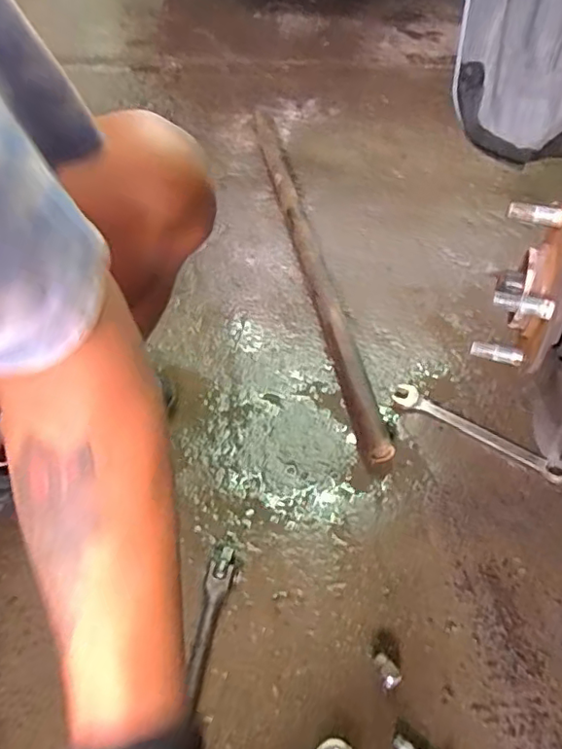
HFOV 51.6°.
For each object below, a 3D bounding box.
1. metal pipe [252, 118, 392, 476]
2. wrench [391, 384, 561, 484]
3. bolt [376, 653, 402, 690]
[{"bbox_3d":[0.037,-0.232,0.991,0.037,0.034,0.886,-8,48,-6],"label":"metal pipe"},{"bbox_3d":[0.246,0.072,0.735,0.227,0.008,0.030,29,54,24],"label":"wrench"},{"bbox_3d":[0.099,0.280,0.549,0.015,0.016,0.028,-30,53,-23],"label":"bolt"}]

